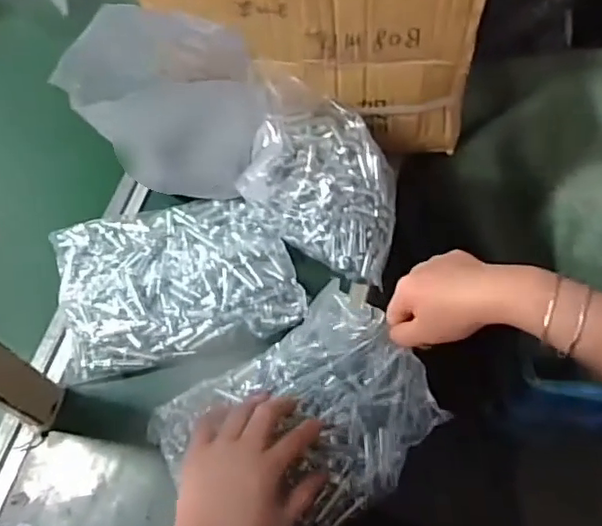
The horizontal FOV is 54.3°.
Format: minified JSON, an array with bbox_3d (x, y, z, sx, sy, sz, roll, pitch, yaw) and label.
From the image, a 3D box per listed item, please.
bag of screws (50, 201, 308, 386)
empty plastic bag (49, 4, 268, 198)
[{"bbox_3d":[-0.134,0.011,0.626,0.245,0.042,0.175,-12,60,-3],"label":"bag of screws"},{"bbox_3d":[-0.123,-0.165,0.594,0.174,0.191,0.090,8,61,9],"label":"empty plastic bag"}]

